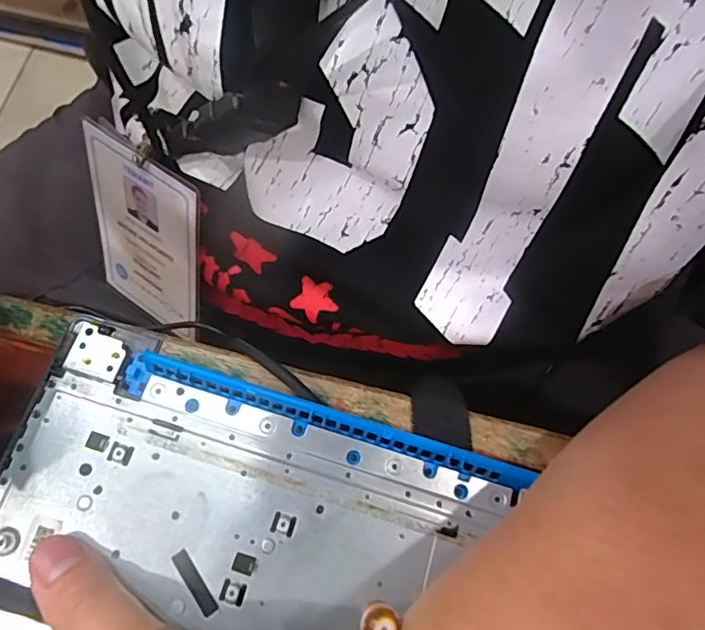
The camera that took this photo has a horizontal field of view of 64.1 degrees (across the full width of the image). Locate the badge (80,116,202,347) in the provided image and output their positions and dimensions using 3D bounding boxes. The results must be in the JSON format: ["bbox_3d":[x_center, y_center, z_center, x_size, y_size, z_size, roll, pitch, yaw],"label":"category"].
[{"bbox_3d":[-0.135,-0.048,0.363,0.100,0.135,0.004,38,48,12],"label":"badge"}]

